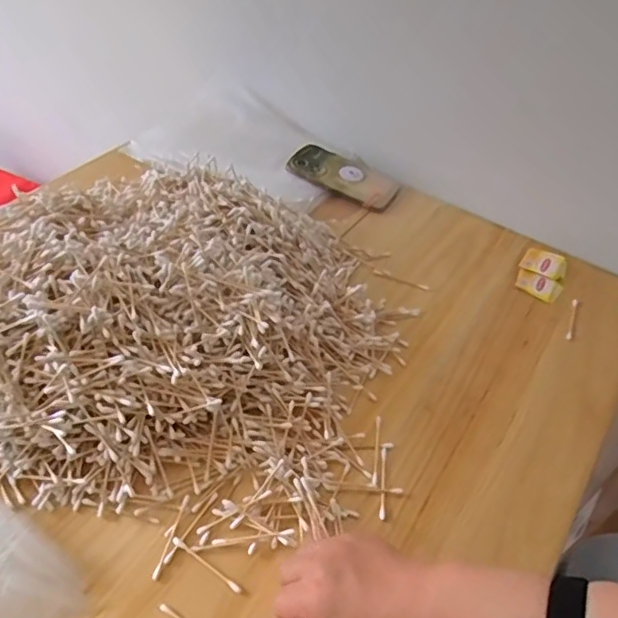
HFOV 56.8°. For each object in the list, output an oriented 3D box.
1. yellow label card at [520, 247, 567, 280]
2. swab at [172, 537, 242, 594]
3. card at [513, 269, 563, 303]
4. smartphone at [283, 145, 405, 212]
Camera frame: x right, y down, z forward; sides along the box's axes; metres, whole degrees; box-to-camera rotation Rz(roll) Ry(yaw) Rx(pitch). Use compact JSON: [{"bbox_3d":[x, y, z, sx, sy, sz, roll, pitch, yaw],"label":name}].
[{"bbox_3d":[0.308,-0.060,0.748,0.054,0.006,0.046,24,60,10],"label":"yellow label card"},{"bbox_3d":[-0.084,0.210,0.471,0.071,0.004,0.006,29,52,19],"label":"swab"},{"bbox_3d":[0.290,-0.031,0.724,0.054,0.009,0.038,29,52,19],"label":"card"},{"bbox_3d":[0.052,-0.197,0.845,0.162,0.017,0.084,30,61,12],"label":"smartphone"}]

